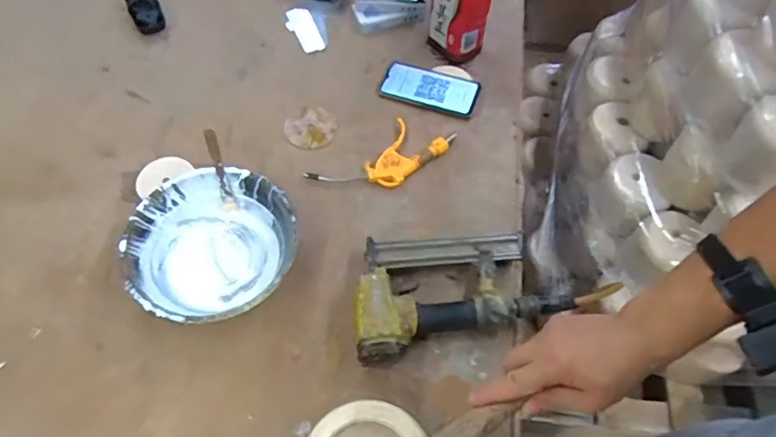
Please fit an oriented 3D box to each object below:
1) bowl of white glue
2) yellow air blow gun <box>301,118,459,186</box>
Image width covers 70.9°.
[{"bbox_3d":[-0.231,0.043,0.731,0.210,0.076,0.212,1,58,-2],"label":"bowl of white glue"},{"bbox_3d":[-0.004,-0.095,0.827,0.224,0.023,0.094,-30,64,-19],"label":"yellow air blow gun"}]

